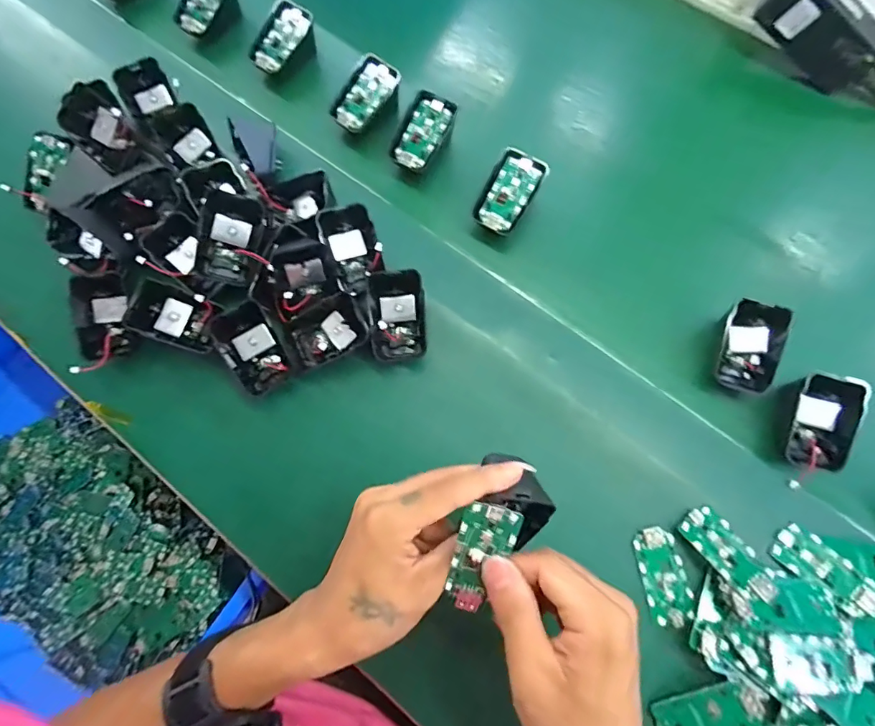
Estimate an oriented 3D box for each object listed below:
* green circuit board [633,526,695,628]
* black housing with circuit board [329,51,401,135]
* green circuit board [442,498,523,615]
[{"bbox_3d":[0.161,0.151,0.325,0.031,0.005,0.063,-8,73,-1],"label":"green circuit board"},{"bbox_3d":[-0.070,-0.255,0.440,0.041,0.038,0.071,37,78,9],"label":"black housing with circuit board"},{"bbox_3d":[0.023,0.109,0.255,0.031,0.007,0.063,23,99,6],"label":"green circuit board"}]

